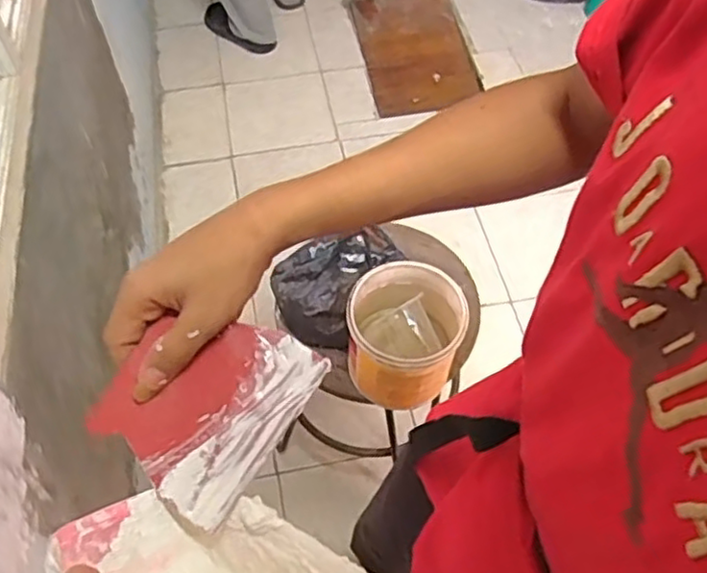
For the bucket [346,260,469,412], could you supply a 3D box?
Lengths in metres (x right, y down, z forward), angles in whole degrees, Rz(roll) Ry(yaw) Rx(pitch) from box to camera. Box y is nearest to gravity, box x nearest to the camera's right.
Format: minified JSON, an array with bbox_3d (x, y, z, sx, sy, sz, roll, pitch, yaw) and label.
[{"bbox_3d":[0.070,0.064,0.927,0.148,0.144,0.154,0,56,0],"label":"bucket"}]

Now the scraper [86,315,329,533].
[{"bbox_3d":[-0.092,0.069,0.424,0.106,0.005,0.123,36,79,3],"label":"scraper"}]

